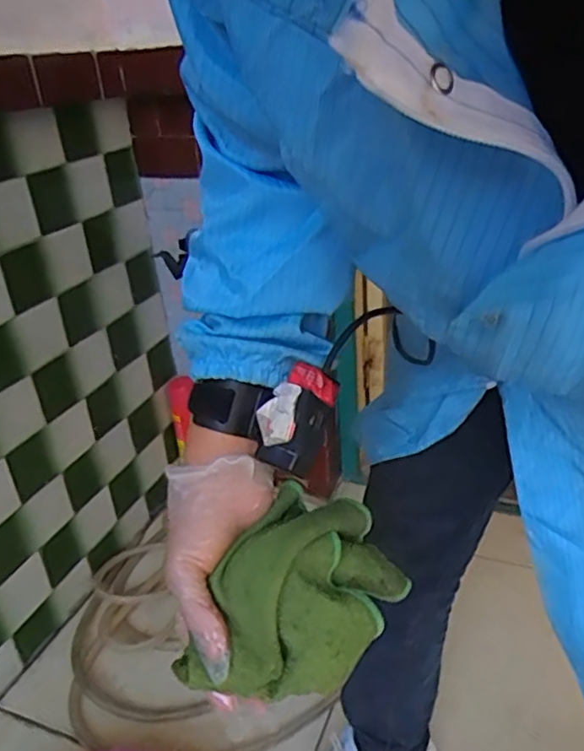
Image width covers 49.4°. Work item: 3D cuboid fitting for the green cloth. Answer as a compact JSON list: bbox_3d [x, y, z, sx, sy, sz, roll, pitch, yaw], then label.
[{"bbox_3d":[0.006,0.139,0.408,0.087,0.079,0.151,18,35,34],"label":"green cloth"}]

